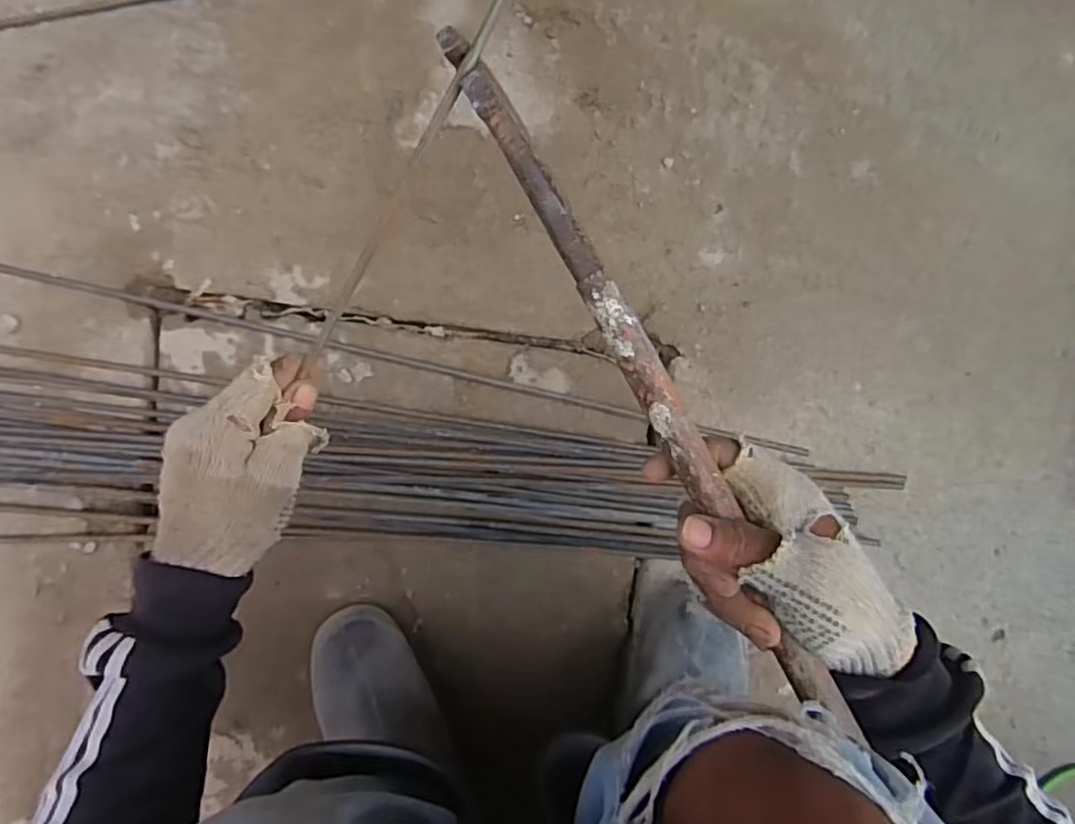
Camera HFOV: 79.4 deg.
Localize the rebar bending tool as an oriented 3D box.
[{"bbox_3d":[0.057,-0.016,0.332,0.021,0.015,0.400,-29,89,-1],"label":"rebar bending tool"}]

